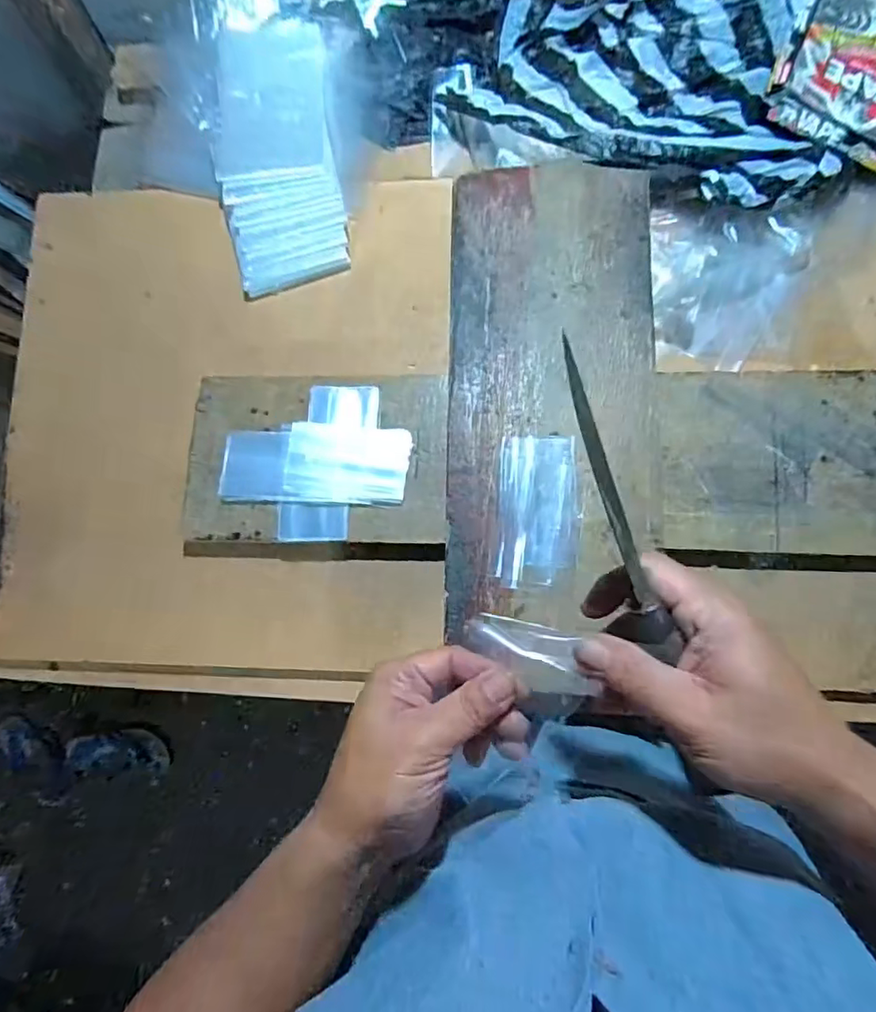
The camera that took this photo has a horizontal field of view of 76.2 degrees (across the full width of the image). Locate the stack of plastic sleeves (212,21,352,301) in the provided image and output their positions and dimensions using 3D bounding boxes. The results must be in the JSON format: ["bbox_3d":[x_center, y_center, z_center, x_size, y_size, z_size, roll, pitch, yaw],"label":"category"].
[{"bbox_3d":[-0.174,-0.369,0.590,0.134,0.045,0.298,-9,84,7],"label":"stack of plastic sleeves"}]

